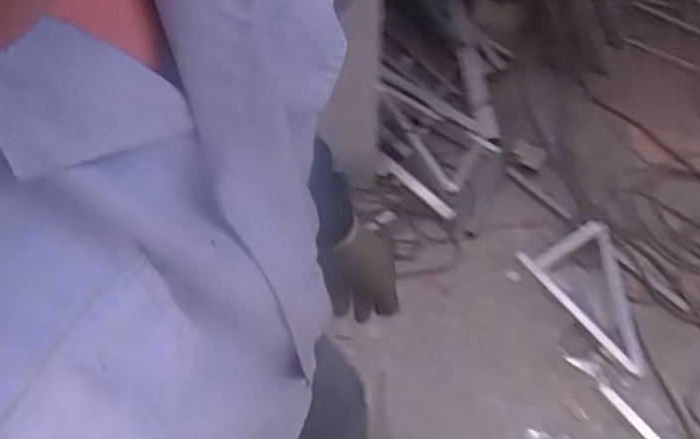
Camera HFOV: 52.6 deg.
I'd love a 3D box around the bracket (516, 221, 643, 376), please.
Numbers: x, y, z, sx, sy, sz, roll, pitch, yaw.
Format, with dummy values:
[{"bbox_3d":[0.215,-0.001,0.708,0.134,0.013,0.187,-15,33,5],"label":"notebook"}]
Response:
[{"bbox_3d":[0.630,0.173,1.741,0.217,0.046,0.390,-23,57,-21],"label":"bracket"}]

